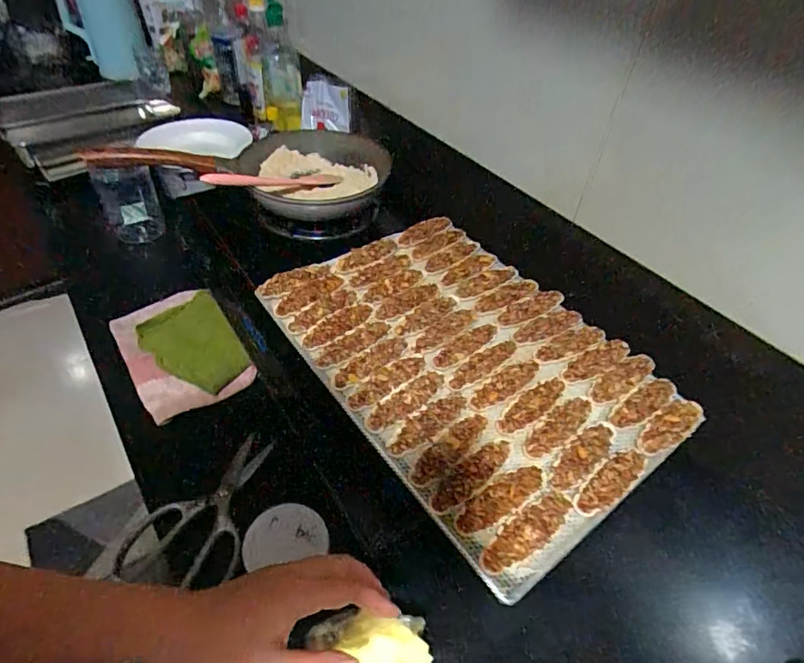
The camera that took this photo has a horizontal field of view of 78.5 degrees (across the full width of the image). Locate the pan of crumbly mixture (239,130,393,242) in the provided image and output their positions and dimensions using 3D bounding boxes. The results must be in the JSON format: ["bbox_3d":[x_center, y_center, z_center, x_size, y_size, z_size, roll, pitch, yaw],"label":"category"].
[{"bbox_3d":[-0.148,-0.263,0.830,0.252,0.095,0.251,6,46,1],"label":"pan of crumbly mixture"}]

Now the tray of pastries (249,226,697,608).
[{"bbox_3d":[0.078,0.019,0.578,0.316,0.021,0.436,-26,53,-27],"label":"tray of pastries"}]

